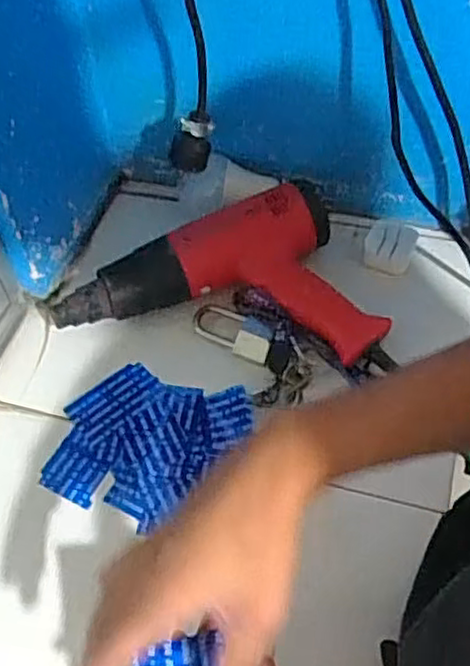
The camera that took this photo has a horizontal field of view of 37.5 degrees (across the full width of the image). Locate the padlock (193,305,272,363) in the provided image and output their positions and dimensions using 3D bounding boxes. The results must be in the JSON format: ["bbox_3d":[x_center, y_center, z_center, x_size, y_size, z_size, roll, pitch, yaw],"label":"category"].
[{"bbox_3d":[-0.004,0.001,0.640,0.079,0.027,0.041,13,55,14],"label":"padlock"}]

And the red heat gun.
[{"bbox_3d":[-0.004,-0.070,0.649,0.298,0.071,0.168,7,53,10],"label":"red heat gun"}]

